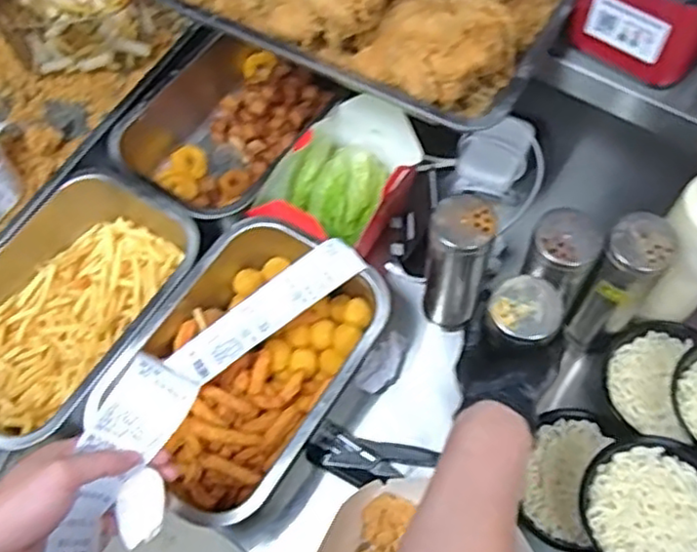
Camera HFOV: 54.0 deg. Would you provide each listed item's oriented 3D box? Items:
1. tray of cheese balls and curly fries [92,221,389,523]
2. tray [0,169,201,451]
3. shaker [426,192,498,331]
[{"bbox_3d":[-0.107,0.095,0.737,0.211,0.079,0.303,30,69,17],"label":"tray of cheese balls and curly fries"},{"bbox_3d":[-0.322,0.038,0.797,0.218,0.098,0.317,34,70,18],"label":"tray"},{"bbox_3d":[0.114,-0.005,0.728,0.059,0.199,0.063,-1,63,3],"label":"shaker"}]

